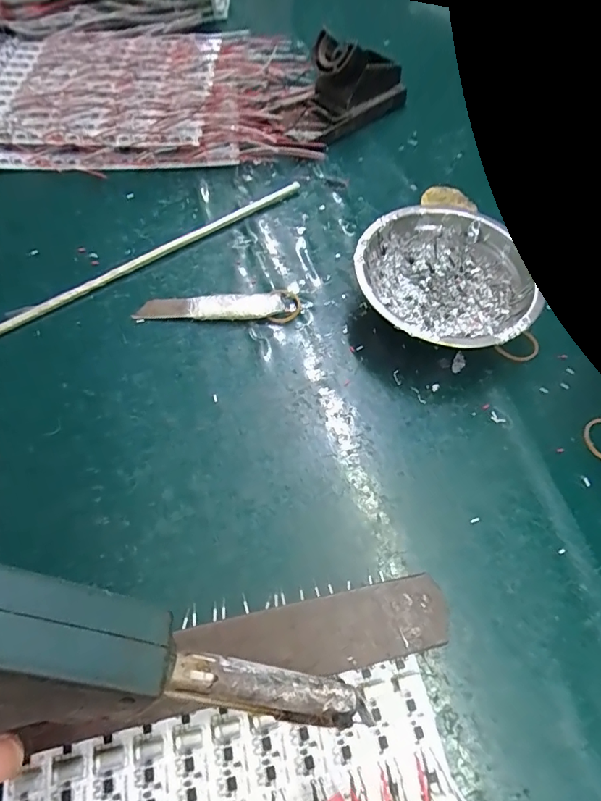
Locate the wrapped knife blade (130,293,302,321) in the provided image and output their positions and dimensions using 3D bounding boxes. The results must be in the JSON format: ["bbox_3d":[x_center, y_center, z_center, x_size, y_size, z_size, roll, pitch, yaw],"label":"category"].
[{"bbox_3d":[-0.061,-0.068,0.334,0.113,0.008,0.022,-1,61,-3],"label":"wrapped knife blade"}]

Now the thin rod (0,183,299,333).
[{"bbox_3d":[-0.113,-0.113,0.358,0.273,0.006,0.008,-33,67,-19],"label":"thin rod"}]

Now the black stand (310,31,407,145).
[{"bbox_3d":[0.048,-0.297,0.429,0.110,0.061,0.055,-36,68,-20],"label":"black stand"}]

